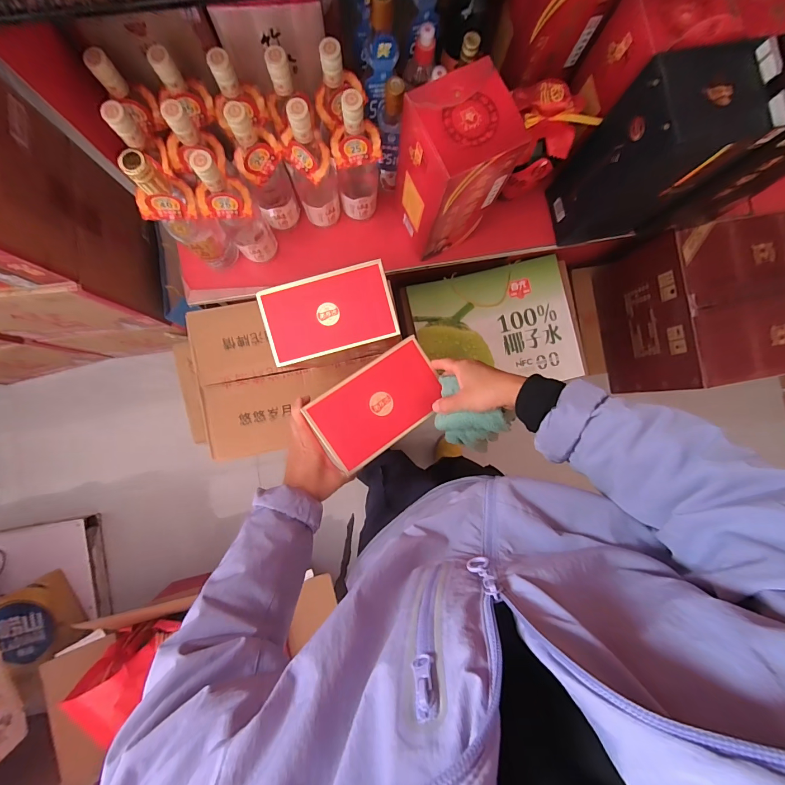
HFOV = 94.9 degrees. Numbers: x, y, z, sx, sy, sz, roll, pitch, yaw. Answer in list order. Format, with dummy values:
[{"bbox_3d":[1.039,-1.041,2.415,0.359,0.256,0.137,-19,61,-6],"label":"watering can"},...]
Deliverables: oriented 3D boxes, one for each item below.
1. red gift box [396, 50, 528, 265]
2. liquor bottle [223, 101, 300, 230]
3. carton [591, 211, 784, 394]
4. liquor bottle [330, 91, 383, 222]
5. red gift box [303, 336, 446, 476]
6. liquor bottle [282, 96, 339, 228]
[{"bbox_3d":[0.093,-0.352,0.589,0.126,0.255,0.128,-29,90,-4],"label":"red gift box"},{"bbox_3d":[-0.207,-0.355,0.579,0.073,0.235,0.067,-24,90,-4],"label":"liquor bottle"},{"bbox_3d":[0.782,-0.204,0.917,0.340,0.311,0.351,-10,89,-3],"label":"carton"},{"bbox_3d":[-0.058,-0.376,0.596,0.072,0.250,0.058,2,88,-3],"label":"liquor bottle"},{"bbox_3d":[-0.017,0.014,0.492,0.181,0.031,0.106,-36,90,-4],"label":"red gift box"},{"bbox_3d":[-0.131,-0.363,0.588,0.071,0.244,0.064,-14,89,-3],"label":"liquor bottle"}]

